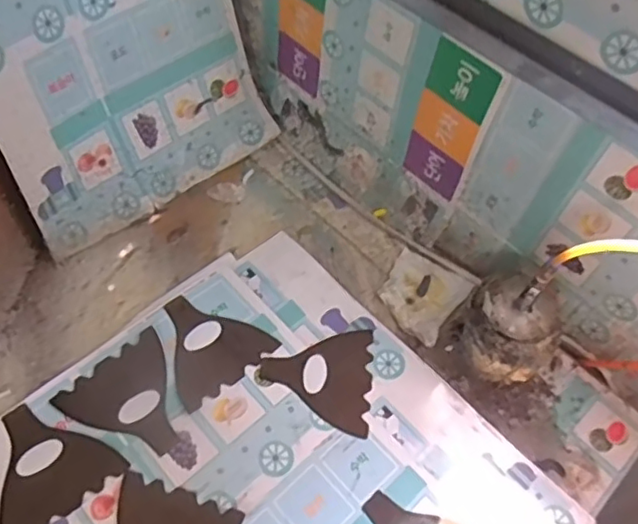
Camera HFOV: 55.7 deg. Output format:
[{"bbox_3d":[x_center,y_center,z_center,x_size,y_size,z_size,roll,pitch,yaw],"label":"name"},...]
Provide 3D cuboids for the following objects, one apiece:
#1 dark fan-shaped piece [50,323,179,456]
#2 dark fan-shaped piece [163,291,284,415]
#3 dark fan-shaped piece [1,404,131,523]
[{"bbox_3d":[-0.212,0.161,0.691,0.128,0.008,0.130,-36,68,-22],"label":"dark fan-shaped piece"},{"bbox_3d":[-0.138,0.094,0.740,0.126,0.004,0.130,-33,70,-25],"label":"dark fan-shaped piece"},{"bbox_3d":[-0.299,0.213,0.654,0.129,0.005,0.129,-34,67,-22],"label":"dark fan-shaped piece"}]

